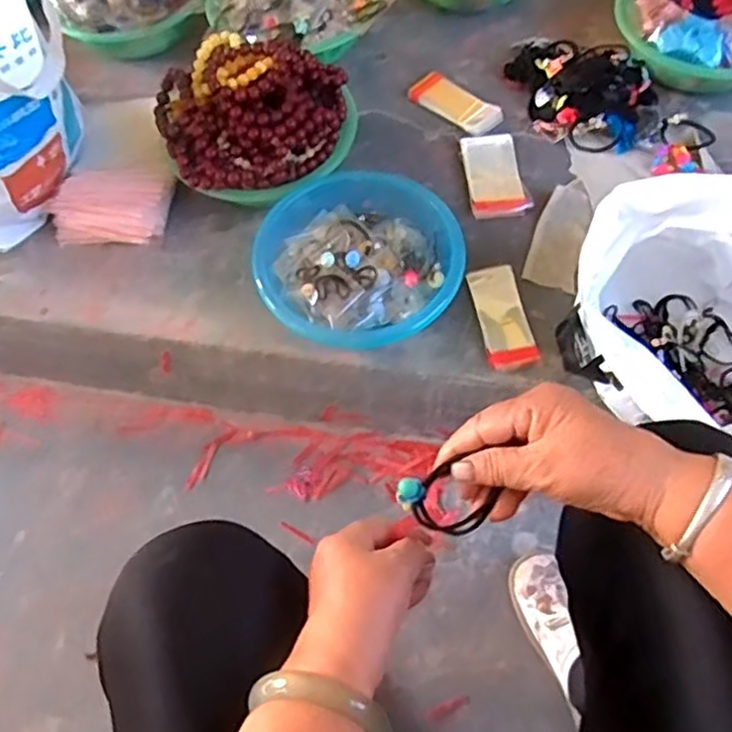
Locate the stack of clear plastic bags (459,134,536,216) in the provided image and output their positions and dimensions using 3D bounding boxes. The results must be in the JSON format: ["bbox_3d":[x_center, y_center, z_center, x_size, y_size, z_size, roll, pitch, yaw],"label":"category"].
[{"bbox_3d":[0.161,-0.243,0.877,0.071,0.013,0.126,-8,62,-2],"label":"stack of clear plastic bags"}]

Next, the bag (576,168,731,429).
[{"bbox_3d":[0.332,-0.046,0.685,0.232,0.160,0.256,-8,62,-2],"label":"bag"}]

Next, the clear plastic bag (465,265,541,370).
[{"bbox_3d":[0.154,-0.057,0.781,0.055,0.011,0.128,-10,62,-3],"label":"clear plastic bag"}]

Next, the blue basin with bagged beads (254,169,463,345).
[{"bbox_3d":[-0.012,-0.120,0.785,0.218,0.077,0.205,-1,62,2],"label":"blue basin with bagged beads"}]

